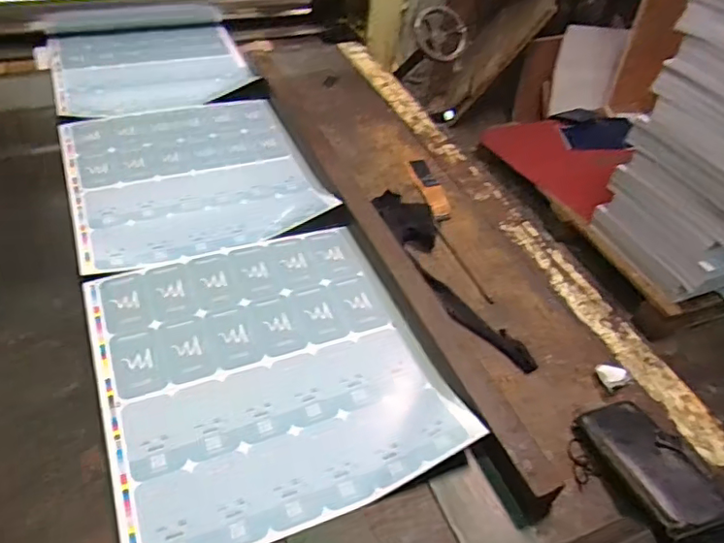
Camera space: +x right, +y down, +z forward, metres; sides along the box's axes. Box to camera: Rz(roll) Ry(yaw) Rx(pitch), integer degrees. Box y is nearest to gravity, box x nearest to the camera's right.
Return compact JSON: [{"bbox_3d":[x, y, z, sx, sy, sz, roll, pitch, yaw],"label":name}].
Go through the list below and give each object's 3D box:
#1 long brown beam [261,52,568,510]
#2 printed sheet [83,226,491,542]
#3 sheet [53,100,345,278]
[{"bbox_3d":[-0.001,-0.085,0.849,0.050,0.047,0.922,-14,48,-20],"label":"long brown beam"},{"bbox_3d":[-0.111,0.101,0.665,0.349,0.019,0.381,-14,48,-20],"label":"printed sheet"},{"bbox_3d":[-0.272,-0.163,0.915,0.353,0.029,0.381,-14,48,-20],"label":"sheet"}]

